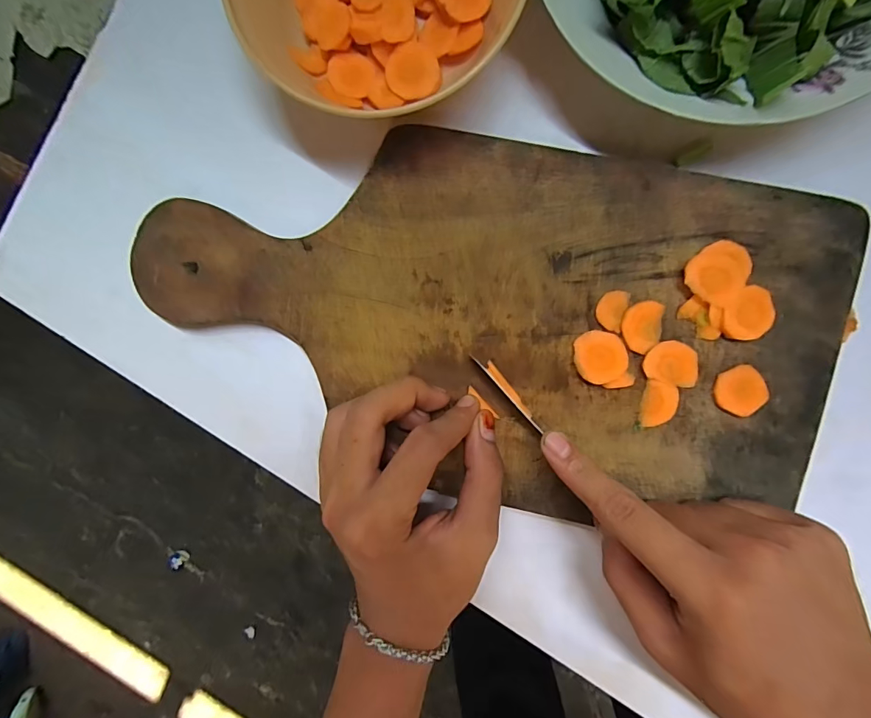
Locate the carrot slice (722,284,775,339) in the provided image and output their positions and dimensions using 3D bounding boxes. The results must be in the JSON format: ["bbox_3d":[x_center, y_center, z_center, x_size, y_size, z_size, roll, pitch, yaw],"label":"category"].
[{"bbox_3d":[0.160,-0.023,0.218,0.027,0.008,0.026,-10,92,5],"label":"carrot slice"}]

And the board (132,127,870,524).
[{"bbox_3d":[0.020,-0.026,0.240,0.368,0.022,0.181,11,94,4],"label":"board"}]

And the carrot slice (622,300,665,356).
[{"bbox_3d":[0.109,-0.017,0.224,0.020,0.004,0.027,8,94,4],"label":"carrot slice"}]

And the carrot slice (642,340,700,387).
[{"bbox_3d":[0.125,0.002,0.224,0.028,0.004,0.022,16,95,4],"label":"carrot slice"}]

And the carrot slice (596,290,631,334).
[{"bbox_3d":[0.094,-0.026,0.226,0.015,0.004,0.021,19,95,4],"label":"carrot slice"}]

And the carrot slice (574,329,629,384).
[{"bbox_3d":[0.088,-0.001,0.227,0.027,0.006,0.027,-1,93,5],"label":"carrot slice"}]

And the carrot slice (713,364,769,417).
[{"bbox_3d":[0.160,0.016,0.223,0.024,0.004,0.025,0,93,5],"label":"carrot slice"}]

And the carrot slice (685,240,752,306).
[{"bbox_3d":[0.145,-0.045,0.218,0.032,0.008,0.027,-42,89,6],"label":"carrot slice"}]

